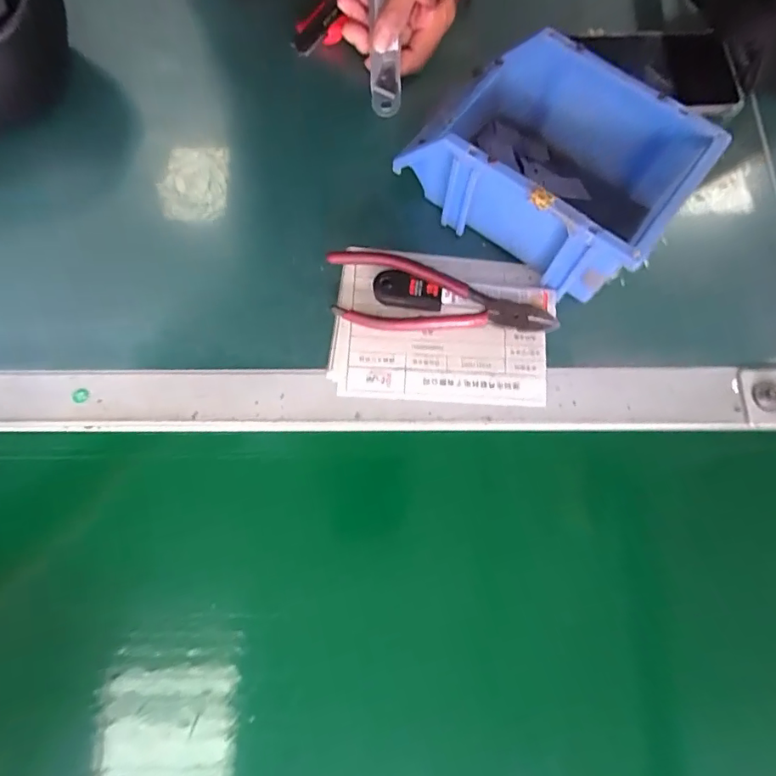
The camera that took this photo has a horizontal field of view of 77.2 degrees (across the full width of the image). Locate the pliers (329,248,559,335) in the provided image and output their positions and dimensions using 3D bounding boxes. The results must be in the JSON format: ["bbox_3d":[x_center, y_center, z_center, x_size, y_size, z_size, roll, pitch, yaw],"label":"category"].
[{"bbox_3d":[0.033,-0.059,0.340,0.157,0.024,0.048,14,75,2],"label":"pliers"}]

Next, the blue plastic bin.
[{"bbox_3d":[0.109,-0.156,0.341,0.175,0.081,0.122,39,77,8],"label":"blue plastic bin"}]

